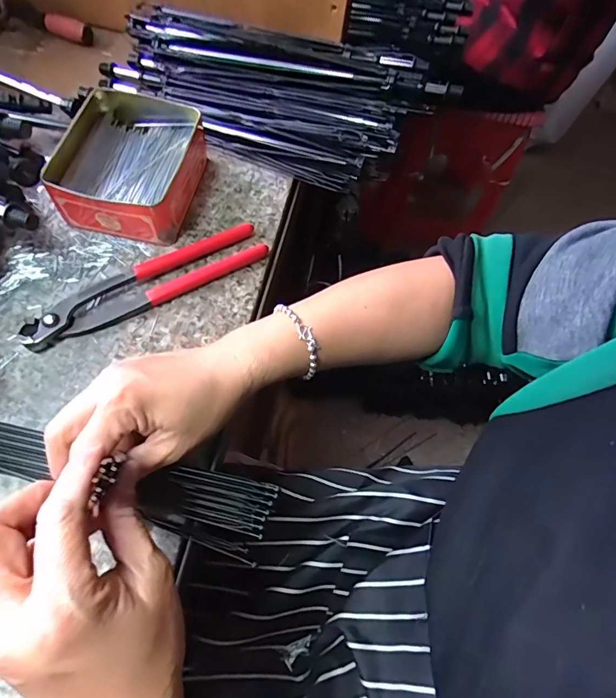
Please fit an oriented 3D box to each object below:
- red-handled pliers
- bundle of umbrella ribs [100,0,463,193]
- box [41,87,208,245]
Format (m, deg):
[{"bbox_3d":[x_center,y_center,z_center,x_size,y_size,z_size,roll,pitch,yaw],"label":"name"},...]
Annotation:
[{"bbox_3d":[-0.129,-0.057,0.342,0.194,0.014,0.046,-29,71,-18],"label":"red-handled pliers"},{"bbox_3d":[-0.052,-0.268,0.434,0.349,0.067,0.156,29,66,7],"label":"bundle of umbrella ribs"},{"bbox_3d":[-0.153,-0.156,0.363,0.109,0.047,0.126,13,65,0],"label":"box"}]

